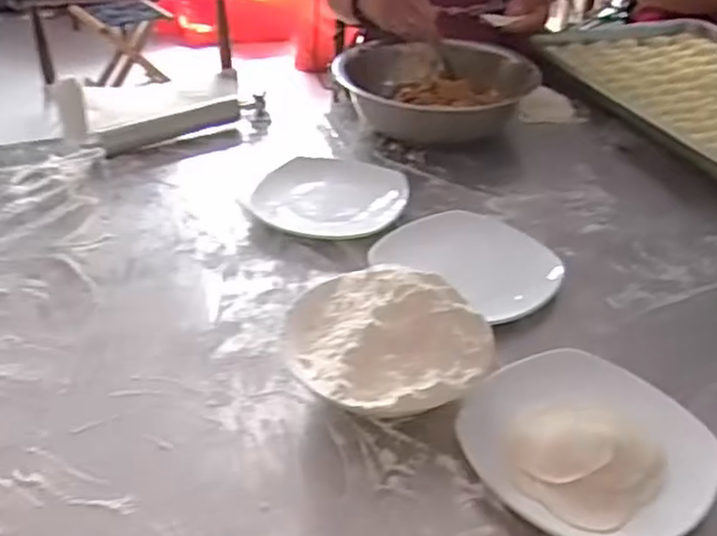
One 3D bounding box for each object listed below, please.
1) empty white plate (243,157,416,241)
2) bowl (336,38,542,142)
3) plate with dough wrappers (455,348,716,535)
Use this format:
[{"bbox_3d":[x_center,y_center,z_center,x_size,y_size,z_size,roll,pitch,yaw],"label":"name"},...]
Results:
[{"bbox_3d":[-0.033,-0.087,0.868,0.178,0.039,0.138,11,35,12],"label":"empty white plate"},{"bbox_3d":[0.121,-0.257,1.071,0.248,0.100,0.227,2,34,-1],"label":"bowl"},{"bbox_3d":[0.177,0.133,0.556,0.157,0.044,0.171,-26,43,-35],"label":"plate with dough wrappers"}]

